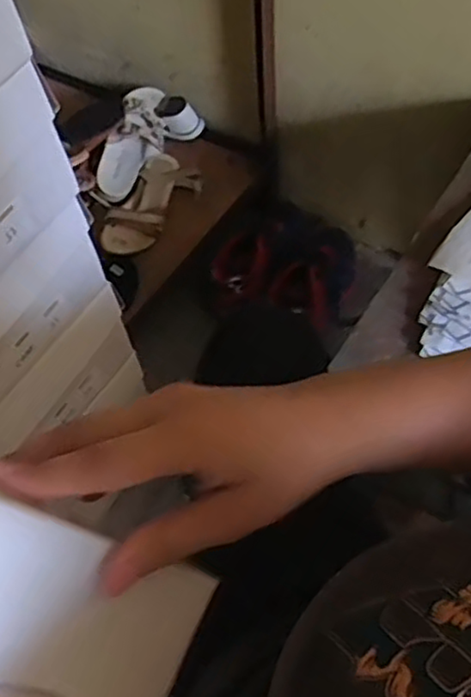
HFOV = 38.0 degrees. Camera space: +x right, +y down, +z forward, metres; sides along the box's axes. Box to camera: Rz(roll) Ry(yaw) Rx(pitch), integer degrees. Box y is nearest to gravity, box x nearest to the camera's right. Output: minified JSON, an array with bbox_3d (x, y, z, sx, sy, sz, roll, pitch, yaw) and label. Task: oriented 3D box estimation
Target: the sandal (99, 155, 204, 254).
[{"bbox_3d":[-0.146,-0.250,1.168,0.092,0.046,0.232,23,60,19],"label":"sandal"}]

